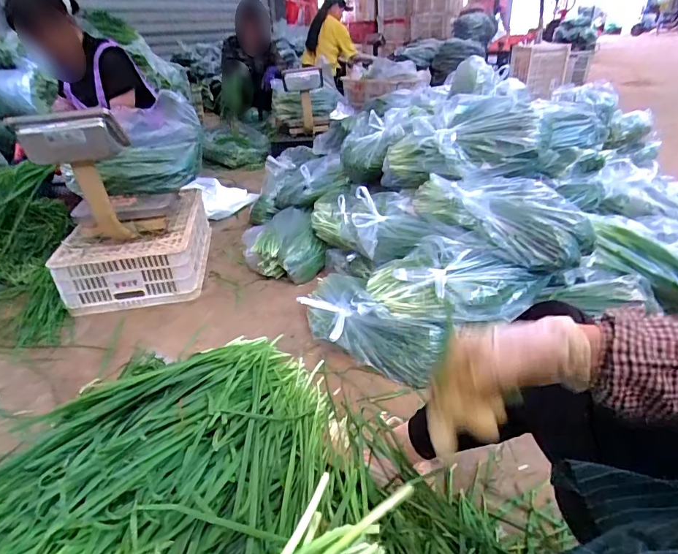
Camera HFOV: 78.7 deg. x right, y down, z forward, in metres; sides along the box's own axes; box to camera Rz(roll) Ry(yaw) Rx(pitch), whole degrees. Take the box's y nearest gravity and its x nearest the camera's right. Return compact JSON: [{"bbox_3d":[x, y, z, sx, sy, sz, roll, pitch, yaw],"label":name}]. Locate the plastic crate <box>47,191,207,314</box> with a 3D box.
[{"bbox_3d":[-0.711,-0.113,1.508,0.406,0.223,0.529,-9,31,-9],"label":"plastic crate"}]

